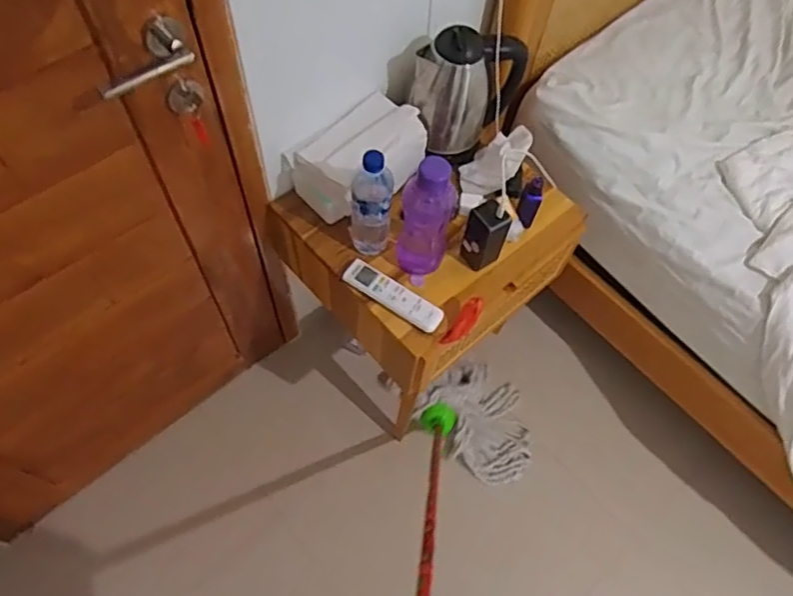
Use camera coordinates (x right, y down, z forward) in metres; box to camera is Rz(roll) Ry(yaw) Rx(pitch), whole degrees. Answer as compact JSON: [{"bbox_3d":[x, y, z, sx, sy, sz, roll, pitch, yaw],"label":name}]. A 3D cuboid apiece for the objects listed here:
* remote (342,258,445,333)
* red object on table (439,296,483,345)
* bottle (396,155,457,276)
[{"bbox_3d":[-0.004,-0.003,1.024,0.184,0.023,0.049,31,65,13],"label":"remote"},{"bbox_3d":[0.113,0.042,1.006,0.032,0.020,0.098,40,102,17],"label":"red object on table"},{"bbox_3d":[0.050,-0.135,0.975,0.089,0.225,0.081,8,62,2],"label":"bottle"}]

